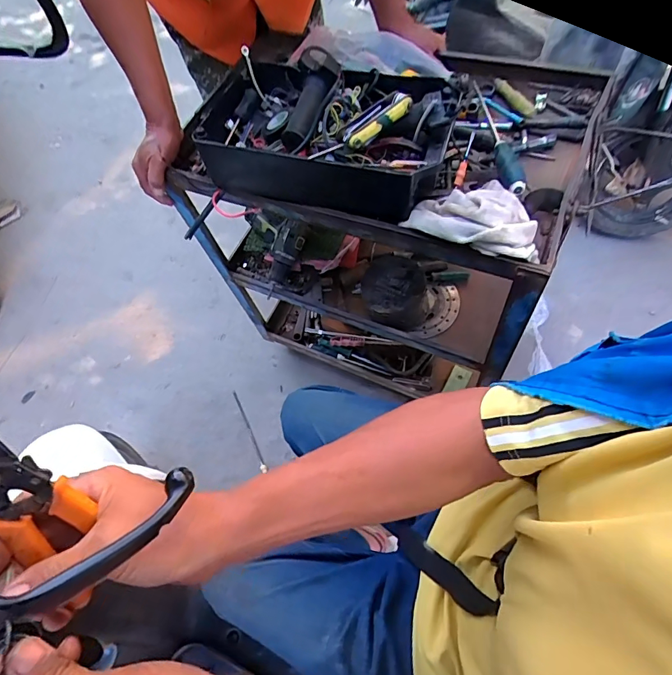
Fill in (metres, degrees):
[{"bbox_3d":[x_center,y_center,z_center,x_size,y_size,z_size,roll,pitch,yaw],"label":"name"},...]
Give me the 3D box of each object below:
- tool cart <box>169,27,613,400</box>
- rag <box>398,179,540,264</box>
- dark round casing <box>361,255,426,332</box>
[{"bbox_3d":[0.099,-0.217,0.945,0.621,0.714,0.411,21,69,16],"label":"tool cart"},{"bbox_3d":[0.184,-0.174,0.574,0.173,0.044,0.123,14,67,13],"label":"rag"},{"bbox_3d":[0.111,-0.089,0.838,0.118,0.091,0.117,-3,65,6],"label":"dark round casing"}]

